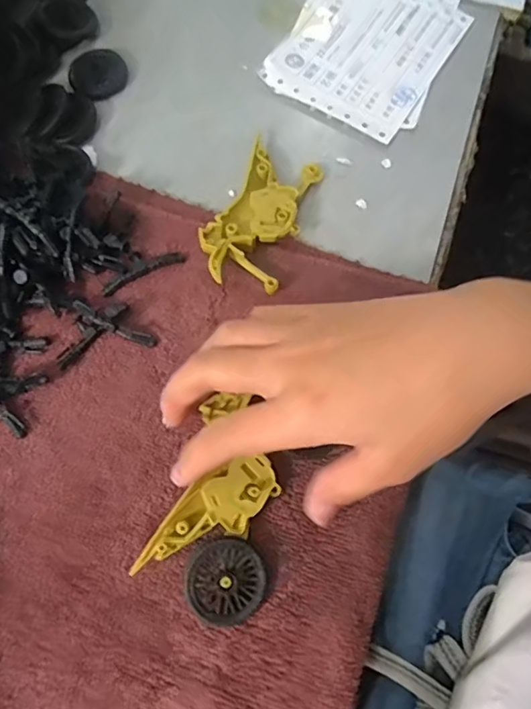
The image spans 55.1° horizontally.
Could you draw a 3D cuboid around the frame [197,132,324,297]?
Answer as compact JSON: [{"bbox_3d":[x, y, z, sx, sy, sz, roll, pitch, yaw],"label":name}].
[{"bbox_3d":[-0.004,-0.080,0.296,0.048,0.016,0.094,19,72,6],"label":"frame"}]

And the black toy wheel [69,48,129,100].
[{"bbox_3d":[-0.112,-0.189,0.343,0.038,0.007,0.035,0,71,-1],"label":"black toy wheel"}]

